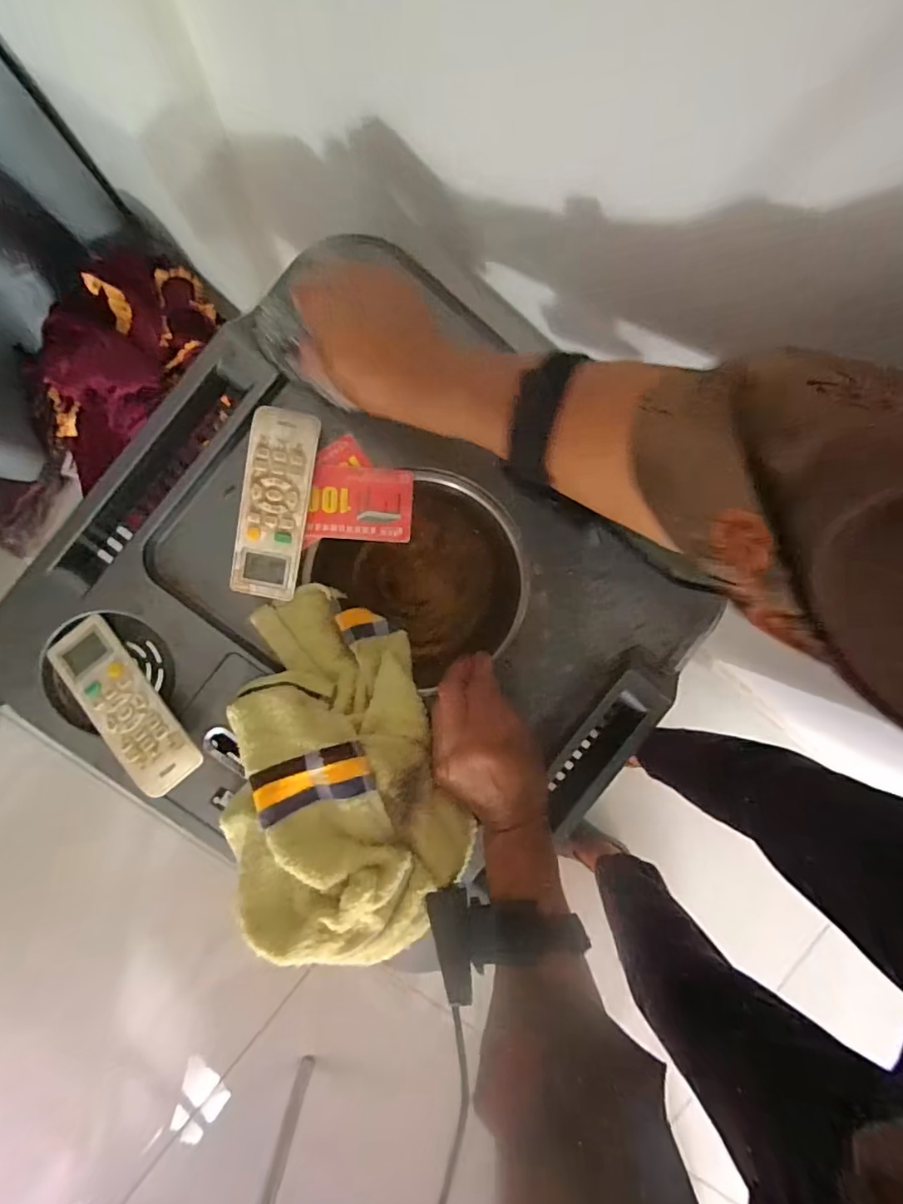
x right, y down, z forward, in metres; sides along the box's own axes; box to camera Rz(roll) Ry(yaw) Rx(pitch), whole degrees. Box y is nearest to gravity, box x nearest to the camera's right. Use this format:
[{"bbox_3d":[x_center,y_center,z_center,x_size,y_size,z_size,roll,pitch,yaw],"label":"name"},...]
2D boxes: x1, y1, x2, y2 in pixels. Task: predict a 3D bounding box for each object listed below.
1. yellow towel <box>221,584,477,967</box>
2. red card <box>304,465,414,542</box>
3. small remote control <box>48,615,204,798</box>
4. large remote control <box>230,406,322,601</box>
[{"bbox_3d":[-0.087,0.122,0.389,0.154,0.092,0.248,-20,95,-2],"label":"yellow towel"},{"bbox_3d":[-0.069,-0.075,0.412,0.077,0.006,0.054,3,94,-4],"label":"red card"},{"bbox_3d":[-0.233,0.074,0.386,0.045,0.016,0.132,-39,84,0],"label":"small remote control"},{"bbox_3d":[-0.128,-0.071,0.395,0.048,0.022,0.133,10,94,-5],"label":"large remote control"}]

